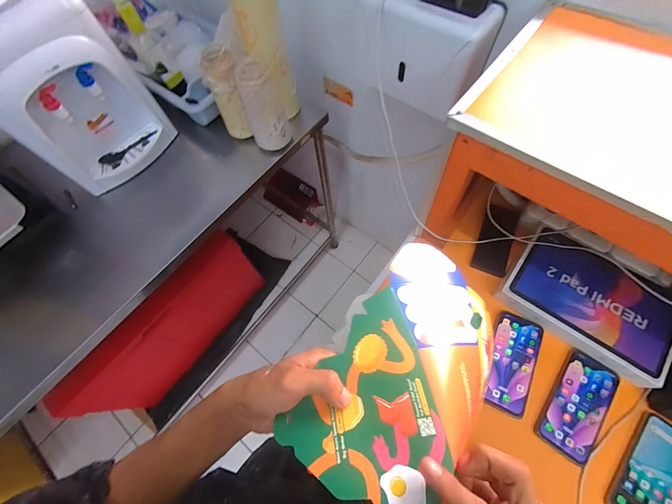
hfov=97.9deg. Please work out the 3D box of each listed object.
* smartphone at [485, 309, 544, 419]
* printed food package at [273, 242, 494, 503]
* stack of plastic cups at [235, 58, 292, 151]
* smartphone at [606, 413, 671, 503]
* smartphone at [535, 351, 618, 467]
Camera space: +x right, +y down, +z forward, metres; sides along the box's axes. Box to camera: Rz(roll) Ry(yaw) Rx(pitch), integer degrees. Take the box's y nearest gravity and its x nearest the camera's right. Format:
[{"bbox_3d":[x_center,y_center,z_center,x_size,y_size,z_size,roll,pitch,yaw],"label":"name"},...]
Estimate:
[{"bbox_3d":[0.312,0.193,0.517,0.075,0.006,0.166,22,69,12],"label":"smartphone"},{"bbox_3d":[0.069,0.097,0.264,0.133,0.030,0.230,38,55,13],"label":"printed food package"},{"bbox_3d":[-0.171,-0.346,0.694,0.095,0.193,0.092,-19,66,-5],"label":"stack of plastic cups"},{"bbox_3d":[0.483,0.338,0.437,0.080,0.013,0.164,35,73,17],"label":"smartphone"},{"bbox_3d":[0.404,0.252,0.486,0.082,0.007,0.166,34,72,16],"label":"smartphone"}]

